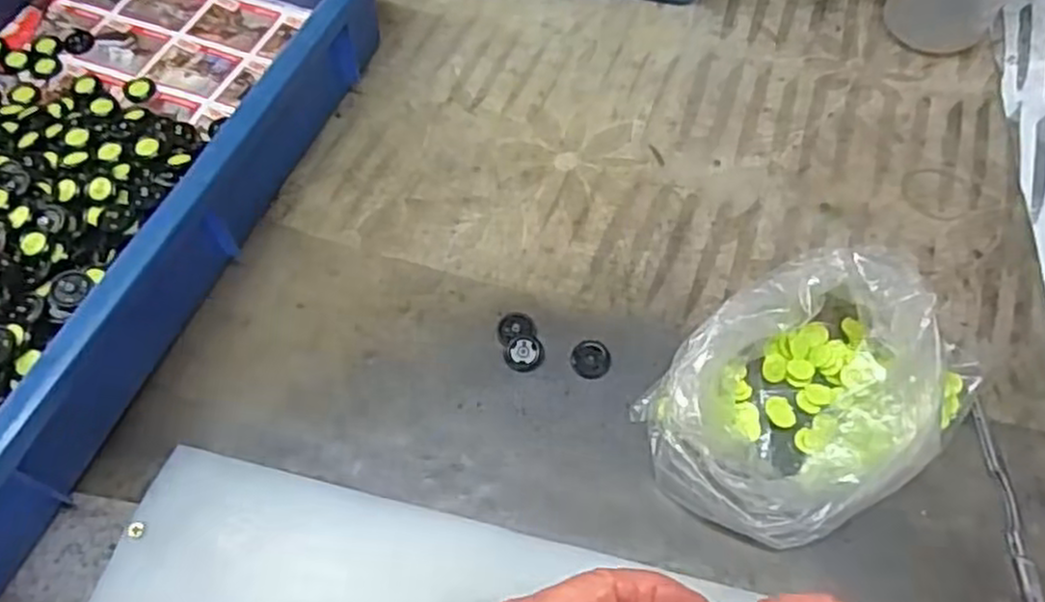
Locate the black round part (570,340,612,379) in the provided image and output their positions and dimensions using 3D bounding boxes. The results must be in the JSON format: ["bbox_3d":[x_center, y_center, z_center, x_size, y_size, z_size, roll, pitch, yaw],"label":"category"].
[{"bbox_3d":[0.036,0.030,0.385,0.021,0.004,0.020,-2,60,3],"label":"black round part"}]

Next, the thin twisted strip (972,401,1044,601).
[{"bbox_3d":[0.225,0.092,0.344,0.009,0.005,0.093,0,60,3],"label":"thin twisted strip"}]

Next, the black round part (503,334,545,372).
[{"bbox_3d":[0.001,0.027,0.389,0.020,0.004,0.020,-2,60,3],"label":"black round part"}]

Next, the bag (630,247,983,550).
[{"bbox_3d":[0.135,0.043,0.343,0.154,0.057,0.104,-32,63,-14],"label":"bag"}]

